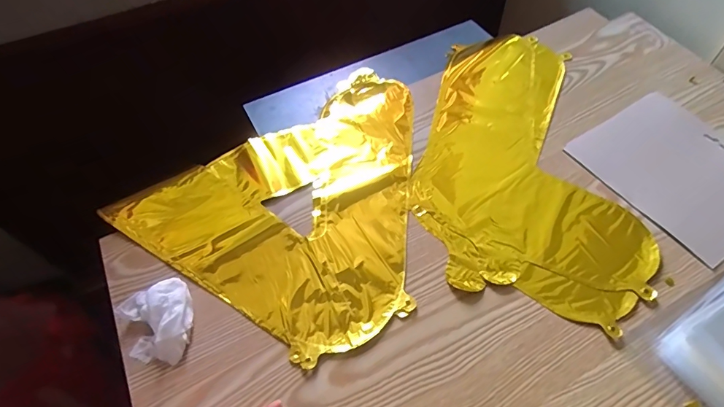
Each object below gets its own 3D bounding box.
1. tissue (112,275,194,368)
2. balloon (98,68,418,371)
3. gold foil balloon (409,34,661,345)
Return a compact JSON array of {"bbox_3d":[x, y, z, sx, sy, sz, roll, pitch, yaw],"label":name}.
[{"bbox_3d":[-0.192,0.111,0.396,0.062,0.025,0.075,-21,57,-11],"label":"tissue"},{"bbox_3d":[-0.045,-0.030,0.497,0.310,0.011,0.358,31,62,22],"label":"balloon"},{"bbox_3d":[0.198,-0.072,0.519,0.235,0.008,0.414,9,56,9],"label":"gold foil balloon"}]

